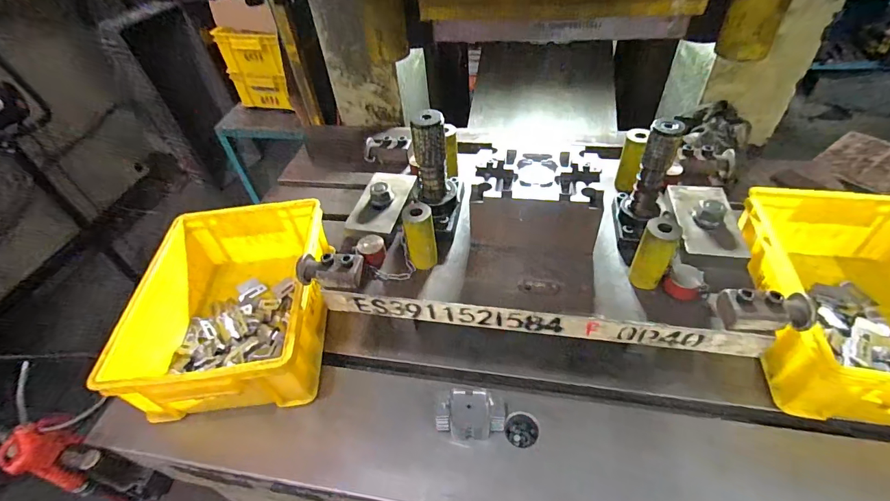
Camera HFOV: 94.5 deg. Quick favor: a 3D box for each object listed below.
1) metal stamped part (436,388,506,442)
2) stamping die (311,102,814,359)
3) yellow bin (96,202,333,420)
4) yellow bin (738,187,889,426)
[{"bbox_3d":[0.035,0.223,0.561,0.093,0.043,0.060,7,47,12],"label":"metal stamped part"},{"bbox_3d":[0.133,-0.079,0.604,0.605,0.195,0.331,4,47,10],"label":"stamping die"},{"bbox_3d":[-0.334,0.082,0.671,0.264,0.127,0.332,-9,46,-3],"label":"yellow bin"},{"bbox_3d":[0.599,0.077,0.596,0.268,0.151,0.343,7,47,12],"label":"yellow bin"}]

